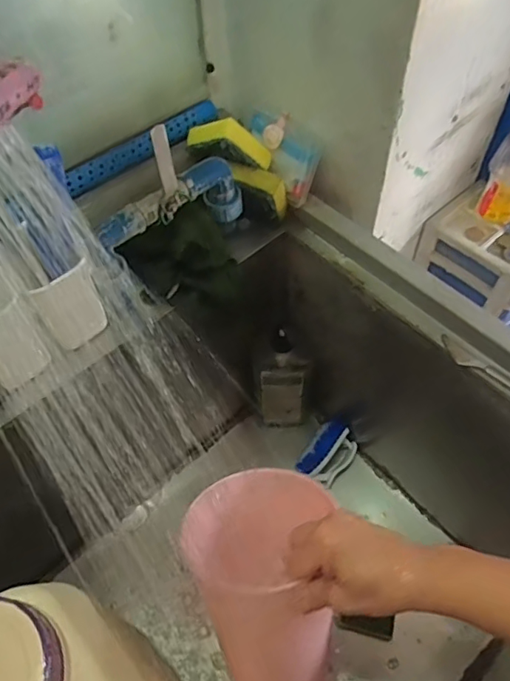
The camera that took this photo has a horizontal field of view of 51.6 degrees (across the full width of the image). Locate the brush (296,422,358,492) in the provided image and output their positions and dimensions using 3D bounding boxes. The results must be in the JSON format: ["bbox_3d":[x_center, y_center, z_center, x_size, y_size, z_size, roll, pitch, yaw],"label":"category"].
[{"bbox_3d":[0.121,0.191,0.875,0.067,0.059,0.104,35,65,22],"label":"brush"}]

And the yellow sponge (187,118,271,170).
[{"bbox_3d":[-0.032,-0.230,0.618,0.100,0.054,0.051,1,57,2],"label":"yellow sponge"}]

